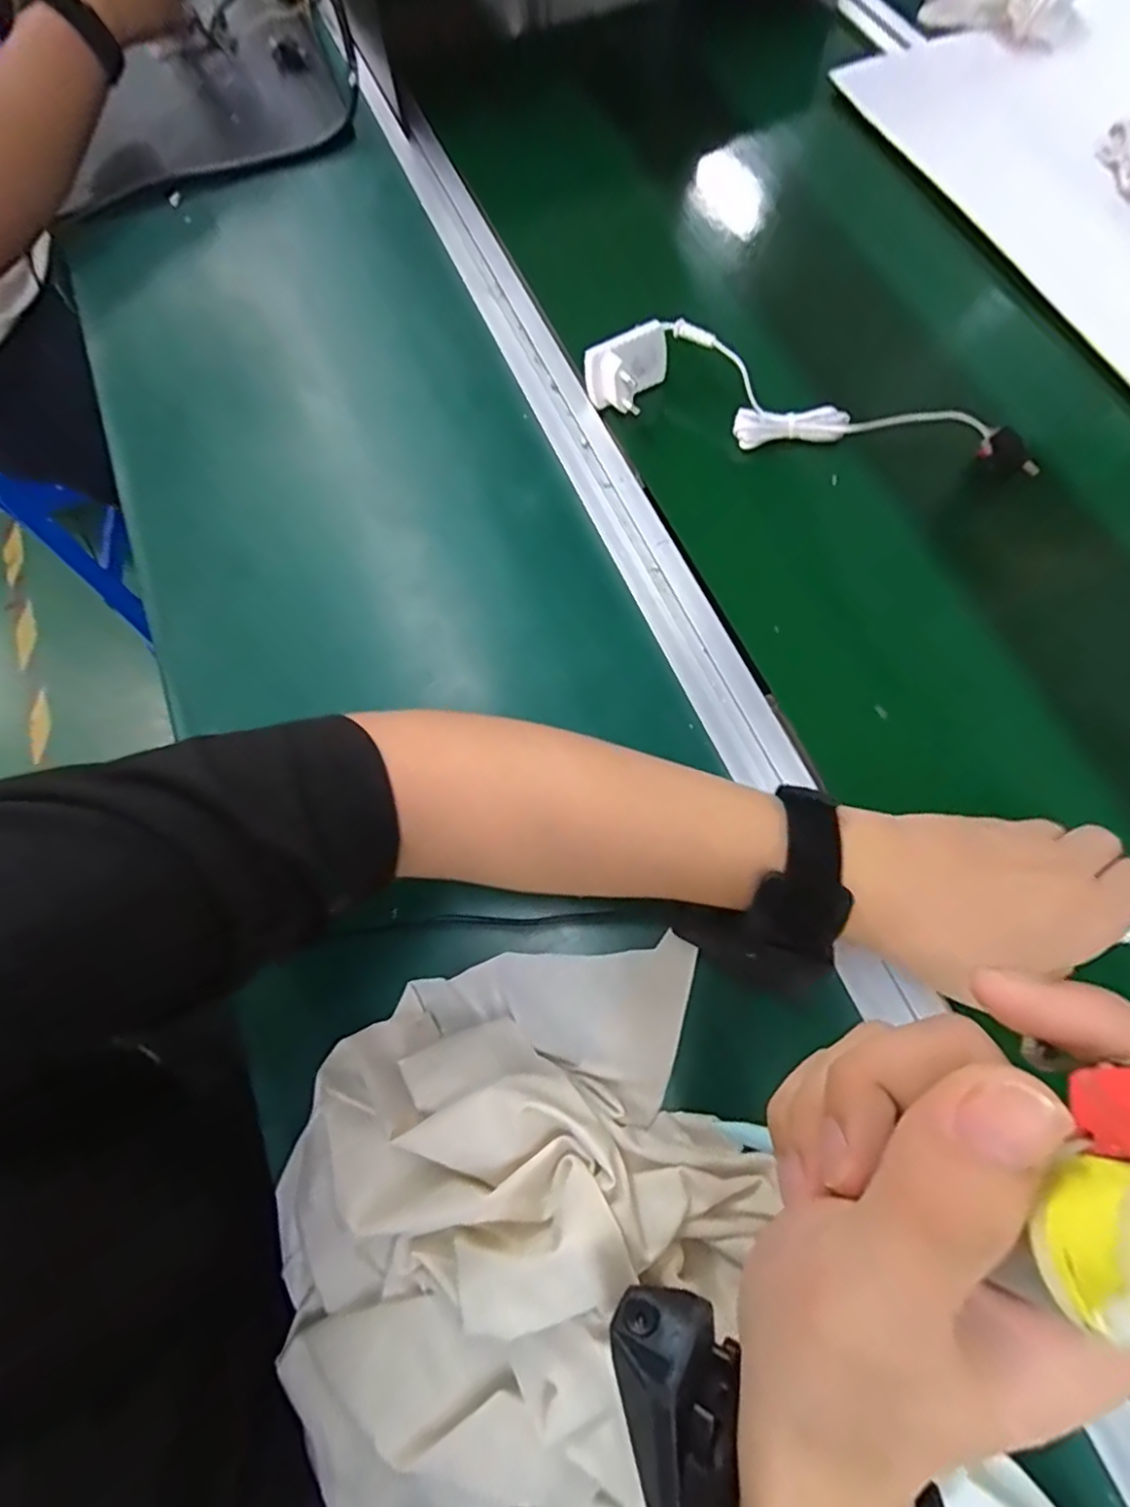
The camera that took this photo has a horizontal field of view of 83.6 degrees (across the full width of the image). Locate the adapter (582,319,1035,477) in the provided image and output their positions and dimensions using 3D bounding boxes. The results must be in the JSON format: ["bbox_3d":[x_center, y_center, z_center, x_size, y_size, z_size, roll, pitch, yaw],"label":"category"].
[{"bbox_3d":[0.167,-0.238,0.430,0.306,0.042,0.061,15,69,7],"label":"adapter"}]

